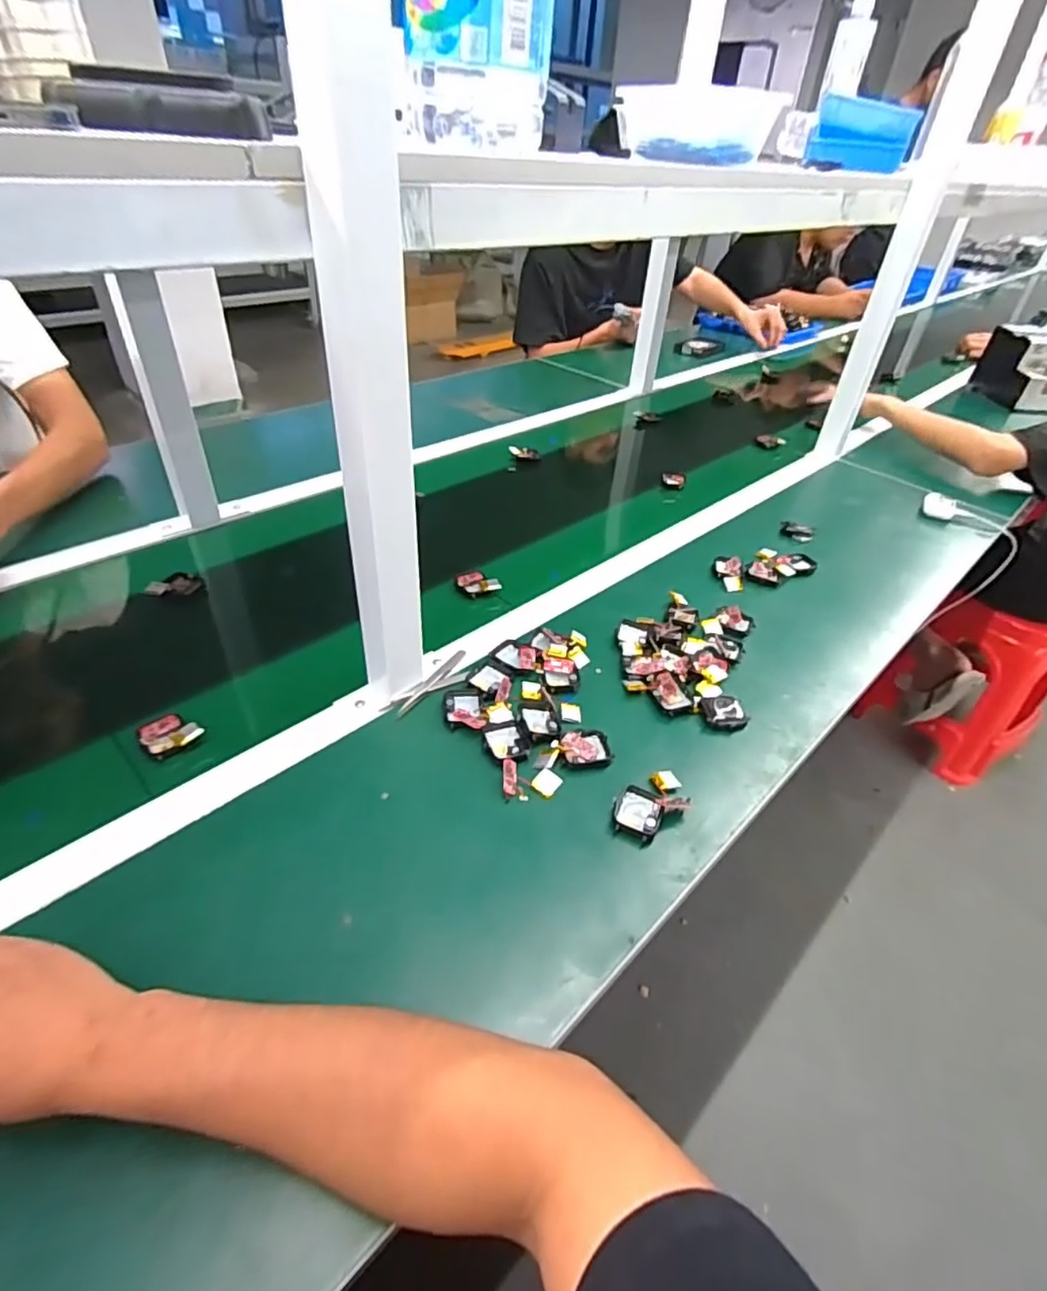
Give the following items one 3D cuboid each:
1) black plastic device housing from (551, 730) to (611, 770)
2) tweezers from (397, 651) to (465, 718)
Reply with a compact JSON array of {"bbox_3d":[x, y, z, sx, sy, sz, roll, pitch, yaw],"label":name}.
[{"bbox_3d":[0.054,0.093,0.564,0.050,0.011,0.038,-4,41,-12],"label":"black plastic device housing"},{"bbox_3d":[-0.089,0.036,0.621,0.013,0.005,0.113,21,42,18],"label":"tweezers"}]

